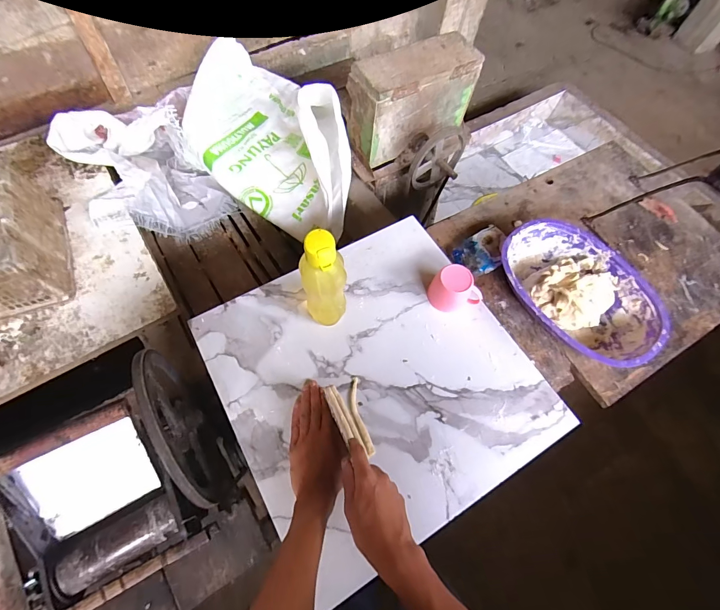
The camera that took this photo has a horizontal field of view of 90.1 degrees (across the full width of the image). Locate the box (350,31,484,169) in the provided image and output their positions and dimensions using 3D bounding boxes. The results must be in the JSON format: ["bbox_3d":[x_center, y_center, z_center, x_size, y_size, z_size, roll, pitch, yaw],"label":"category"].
[{"bbox_3d":[0.147,-0.568,1.001,0.335,0.223,0.125,-31,69,-18],"label":"box"}]

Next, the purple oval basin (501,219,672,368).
[{"bbox_3d":[0.401,-0.020,0.676,0.216,0.070,0.300,-31,69,-18],"label":"purple oval basin"}]

